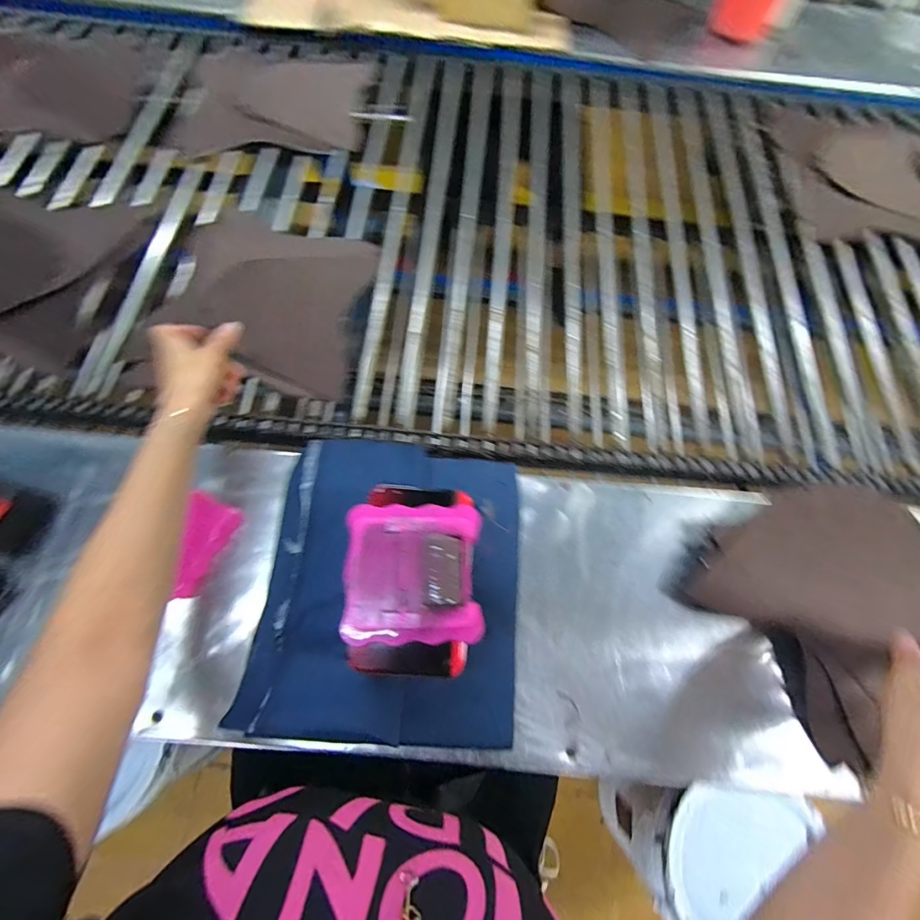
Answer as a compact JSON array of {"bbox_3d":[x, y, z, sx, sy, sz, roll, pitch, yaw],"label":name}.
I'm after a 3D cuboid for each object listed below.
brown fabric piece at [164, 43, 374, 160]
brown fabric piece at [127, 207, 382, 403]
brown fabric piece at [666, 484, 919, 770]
[{"bbox_3d":[-0.336,-0.652,0.758,0.317,0.011,0.294,3,71,-1],"label":"brown fabric piece"},{"bbox_3d":[-0.280,-0.232,0.576,0.273,0.057,0.287,9,71,1],"label":"brown fabric piece"},{"bbox_3d":[0.397,0.134,0.454,0.254,0.029,0.221,-38,77,-13],"label":"brown fabric piece"}]

